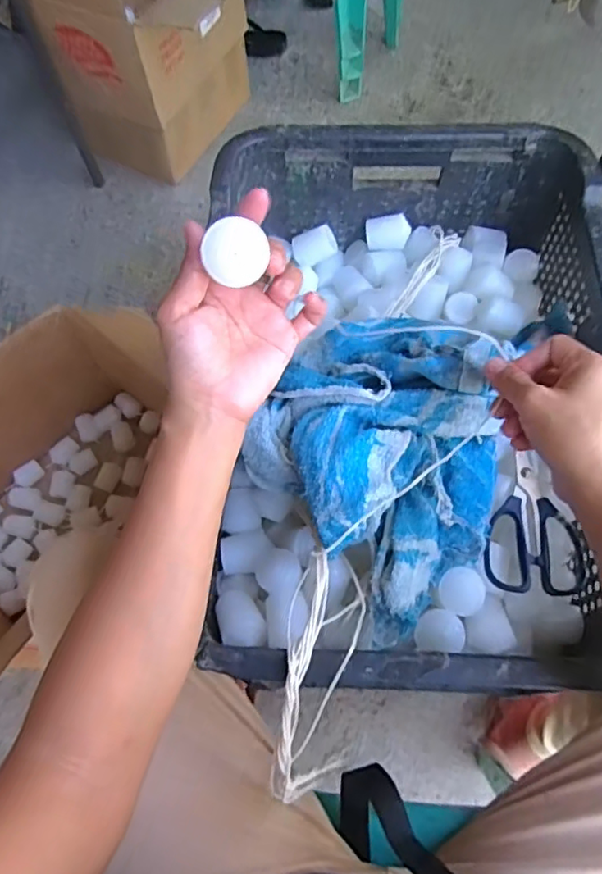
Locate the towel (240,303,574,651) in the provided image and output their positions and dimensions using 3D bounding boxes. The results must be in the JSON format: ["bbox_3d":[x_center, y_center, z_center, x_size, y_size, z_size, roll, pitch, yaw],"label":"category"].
[{"bbox_3d":[0.063,0.012,0.482,0.205,0.093,0.263,25,70,13],"label":"towel"}]

